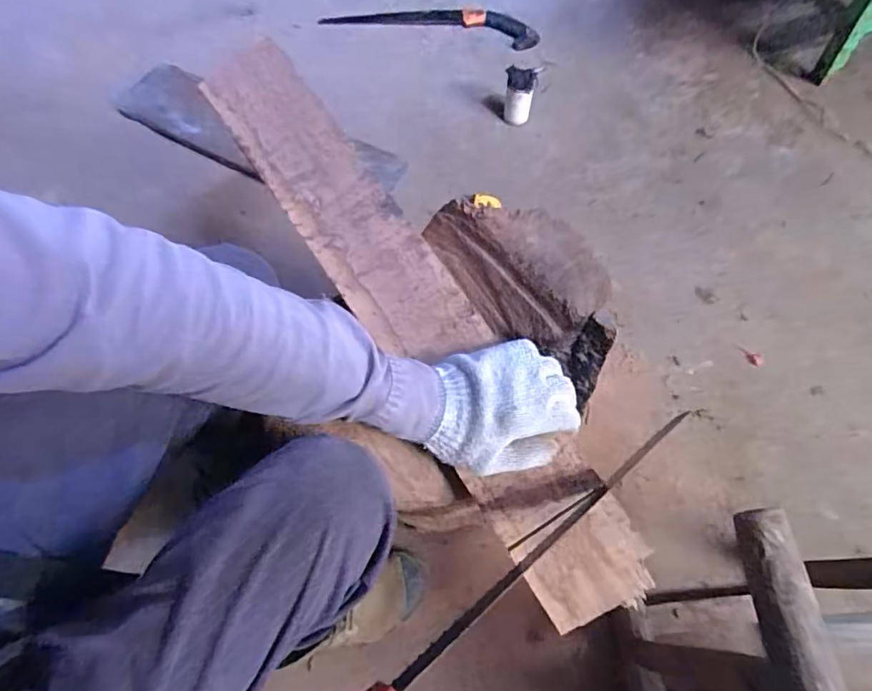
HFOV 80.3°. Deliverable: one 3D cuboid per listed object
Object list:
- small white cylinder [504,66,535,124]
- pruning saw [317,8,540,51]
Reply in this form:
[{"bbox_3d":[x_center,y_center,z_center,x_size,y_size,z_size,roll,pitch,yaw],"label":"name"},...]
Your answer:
[{"bbox_3d":[0.172,-0.516,1.084,0.060,0.108,0.065,10,66,6],"label":"small white cylinder"},{"bbox_3d":[-0.015,-0.772,1.224,0.512,0.021,0.092,10,66,6],"label":"pruning saw"}]

